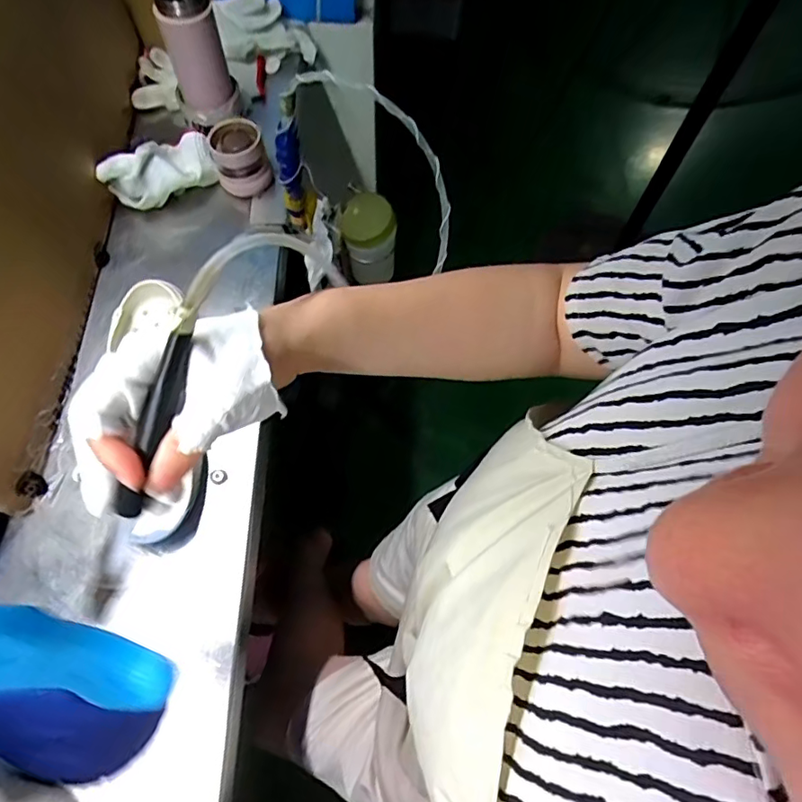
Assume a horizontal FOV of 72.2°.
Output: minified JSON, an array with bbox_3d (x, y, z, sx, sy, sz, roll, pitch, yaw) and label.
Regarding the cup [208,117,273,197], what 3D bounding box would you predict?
[{"bbox_3d":[-0.204,-0.311,0.694,0.066,0.067,0.078,-18,64,-12],"label":"cup"}]

